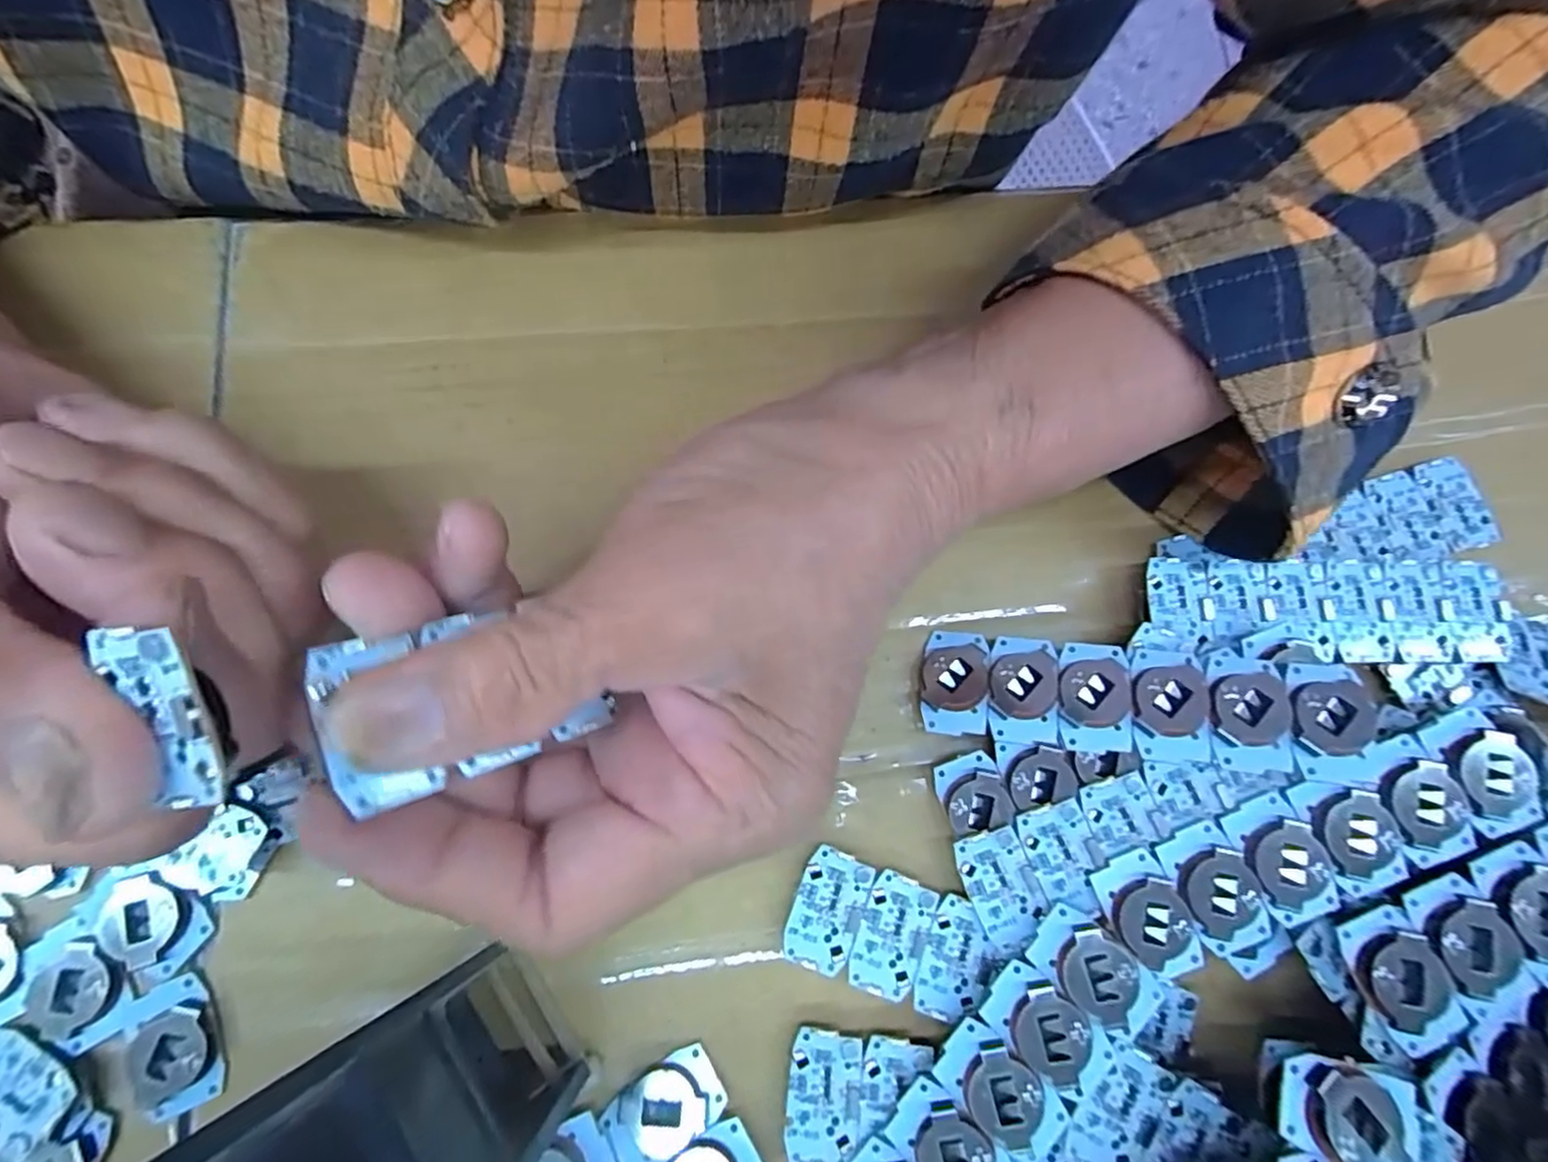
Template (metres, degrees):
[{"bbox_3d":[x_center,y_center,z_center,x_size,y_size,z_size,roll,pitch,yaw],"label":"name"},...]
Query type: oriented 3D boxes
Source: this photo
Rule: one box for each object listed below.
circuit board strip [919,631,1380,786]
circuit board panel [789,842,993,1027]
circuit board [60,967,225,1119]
[{"bbox_3d":[0.096,0.032,0.176,0.109,0.009,0.029,4,75,13],"label":"circuit board strip"},{"bbox_3d":[0.031,0.093,0.173,0.053,0.005,0.029,21,77,2],"label":"circuit board panel"},{"bbox_3d":[-0.150,0.115,0.159,0.029,0.007,0.028,-28,80,-9],"label":"circuit board"}]

